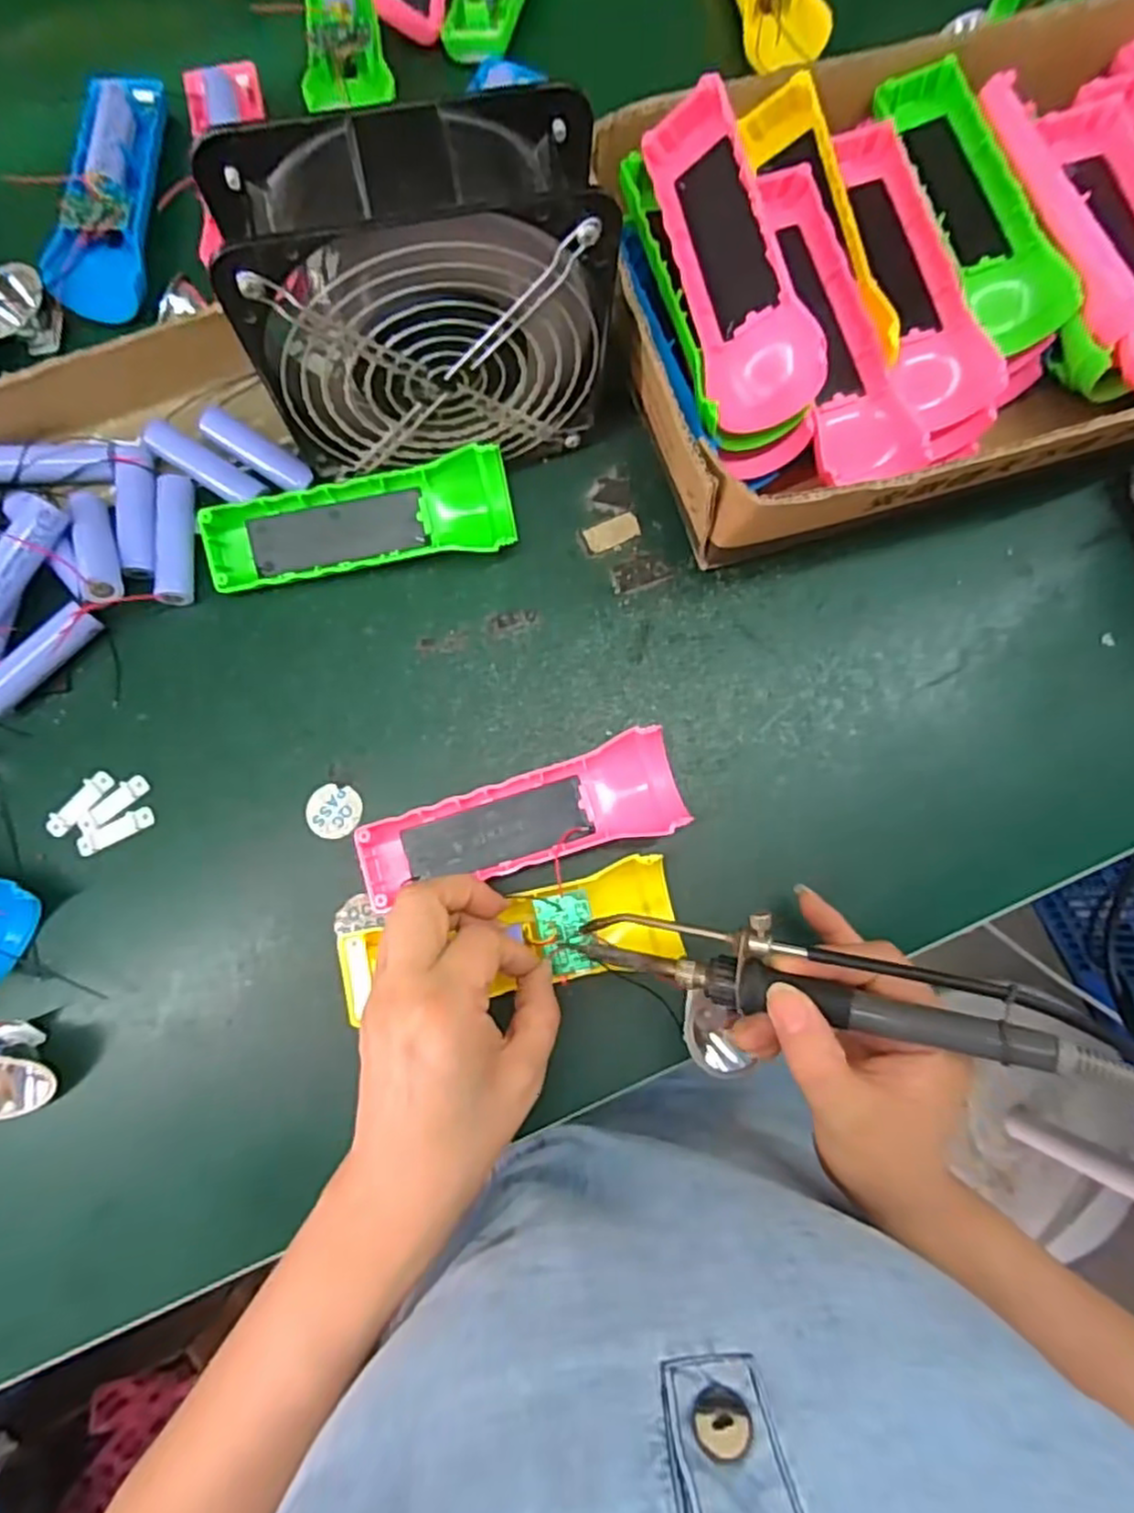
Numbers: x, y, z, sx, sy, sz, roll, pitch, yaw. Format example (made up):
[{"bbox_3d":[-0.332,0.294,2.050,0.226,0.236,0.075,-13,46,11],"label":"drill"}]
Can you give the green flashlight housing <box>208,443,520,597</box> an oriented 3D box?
[{"bbox_3d":[-0.106,-0.121,0.368,0.155,0.025,0.049,-9,83,-4],"label":"green flashlight housing"}]

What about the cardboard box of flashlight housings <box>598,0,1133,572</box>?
[{"bbox_3d":[0.225,-0.256,0.359,0.410,0.099,0.230,-16,81,-4],"label":"cardboard box of flashlight housings"}]

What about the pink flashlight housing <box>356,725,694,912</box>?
[{"bbox_3d":[-0.021,0.033,0.346,0.155,0.025,0.047,-19,83,-5],"label":"pink flashlight housing"}]

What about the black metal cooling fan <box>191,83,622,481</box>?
[{"bbox_3d":[-0.059,-0.191,0.315,0.148,0.145,0.062,-14,81,-3],"label":"black metal cooling fan"}]

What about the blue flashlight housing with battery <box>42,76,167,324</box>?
[{"bbox_3d":[-0.258,-0.321,0.403,0.043,0.028,0.147,1,79,0],"label":"blue flashlight housing with battery"}]

